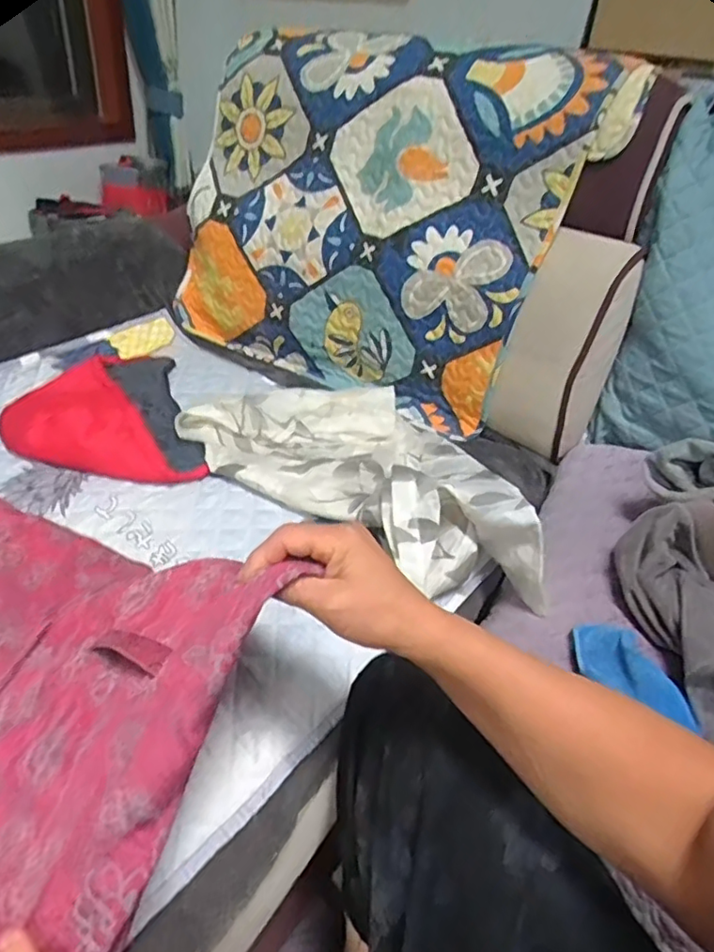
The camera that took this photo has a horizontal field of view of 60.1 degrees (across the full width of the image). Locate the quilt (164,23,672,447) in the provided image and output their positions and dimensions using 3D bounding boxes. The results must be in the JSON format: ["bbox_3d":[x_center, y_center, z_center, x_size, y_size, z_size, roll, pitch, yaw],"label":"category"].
[{"bbox_3d":[0.021,-0.446,1.058,0.761,0.611,0.117,20,9,28],"label":"quilt"}]

